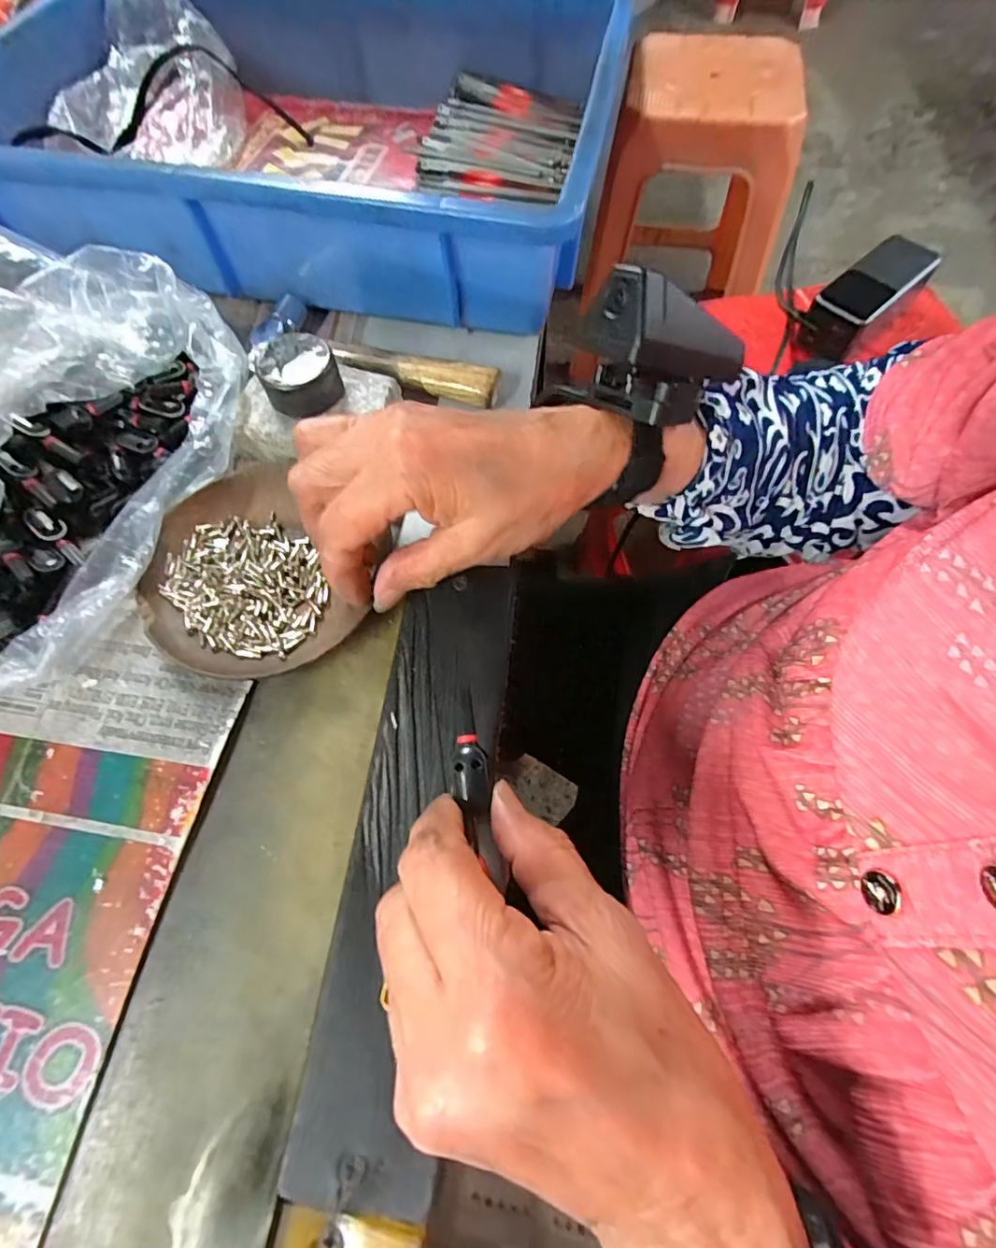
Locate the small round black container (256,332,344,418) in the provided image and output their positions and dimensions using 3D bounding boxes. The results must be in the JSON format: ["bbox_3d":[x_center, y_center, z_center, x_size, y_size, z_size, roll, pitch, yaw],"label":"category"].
[{"bbox_3d":[-0.100,-0.123,0.270,0.036,0.028,0.032,-30,68,-12],"label":"small round black container"}]

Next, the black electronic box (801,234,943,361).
[{"bbox_3d":[0.343,-0.303,0.494,0.141,0.036,0.053,-39,70,-15],"label":"black electronic box"}]

